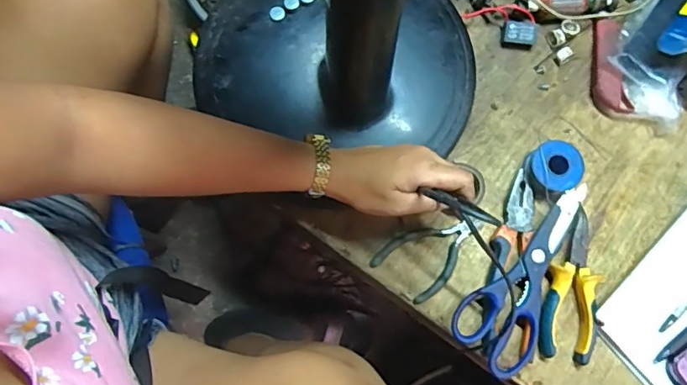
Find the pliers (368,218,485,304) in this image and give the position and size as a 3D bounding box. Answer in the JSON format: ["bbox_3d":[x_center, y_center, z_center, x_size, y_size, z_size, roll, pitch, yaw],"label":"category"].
[{"bbox_3d":[0.093,0.058,0.536,0.115,0.009,0.068,-43,82,-9],"label":"pliers"}]

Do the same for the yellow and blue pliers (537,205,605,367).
[{"bbox_3d":[0.230,0.094,0.520,0.057,0.017,0.147,12,78,2],"label":"yellow and blue pliers"}]

